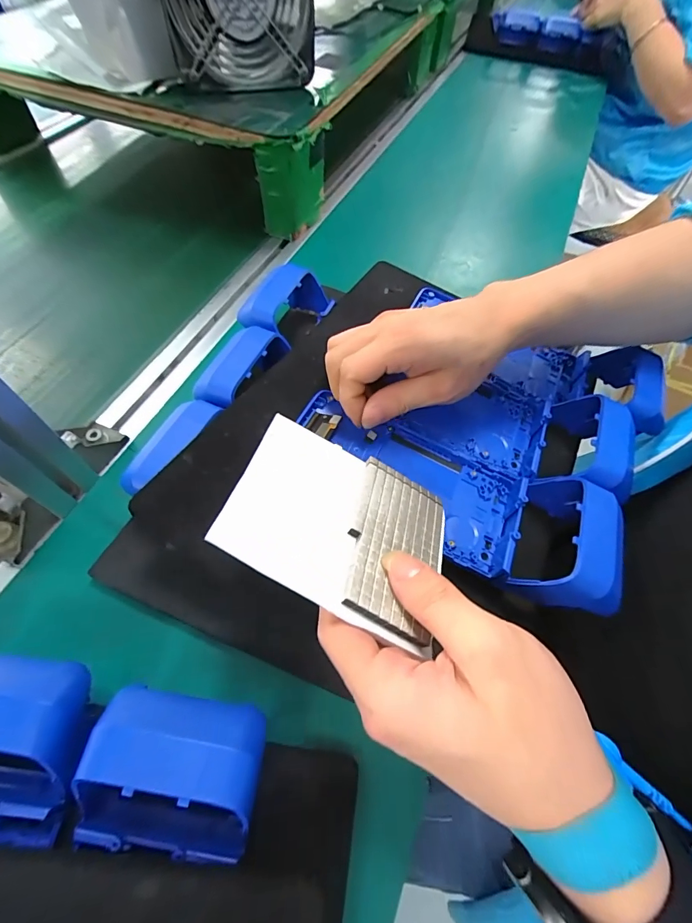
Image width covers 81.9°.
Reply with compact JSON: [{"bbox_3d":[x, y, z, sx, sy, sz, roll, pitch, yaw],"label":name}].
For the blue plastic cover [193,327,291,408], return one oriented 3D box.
[{"bbox_3d":[-0.085,-0.075,0.313,0.043,0.026,0.083,23,61,9],"label":"blue plastic cover"}]

